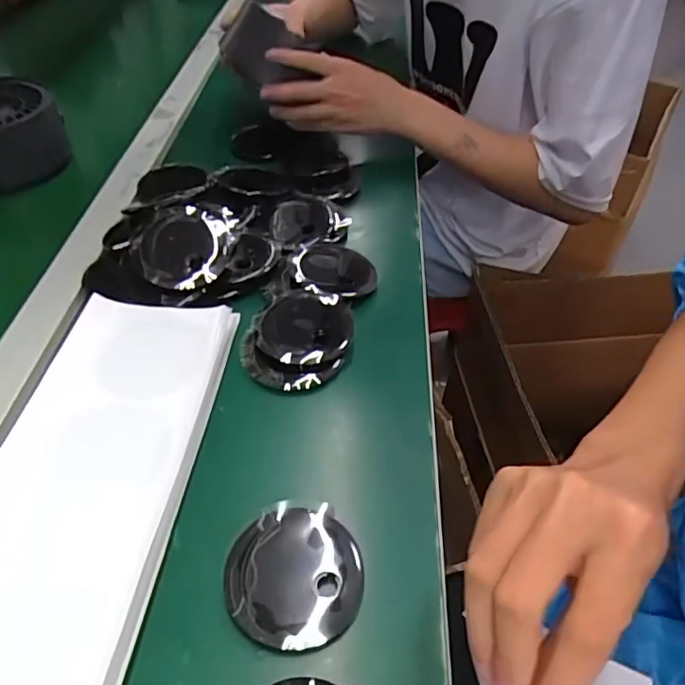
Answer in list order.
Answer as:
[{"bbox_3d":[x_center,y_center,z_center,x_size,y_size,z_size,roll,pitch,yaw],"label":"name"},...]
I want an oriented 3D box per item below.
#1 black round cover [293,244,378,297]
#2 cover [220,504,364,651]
[{"bbox_3d":[-0.006,-0.068,0.497,0.071,0.018,0.075,1,47,-1],"label":"black round cover"},{"bbox_3d":[-0.027,0.133,0.320,0.074,0.018,0.075,1,47,-1],"label":"cover"}]

